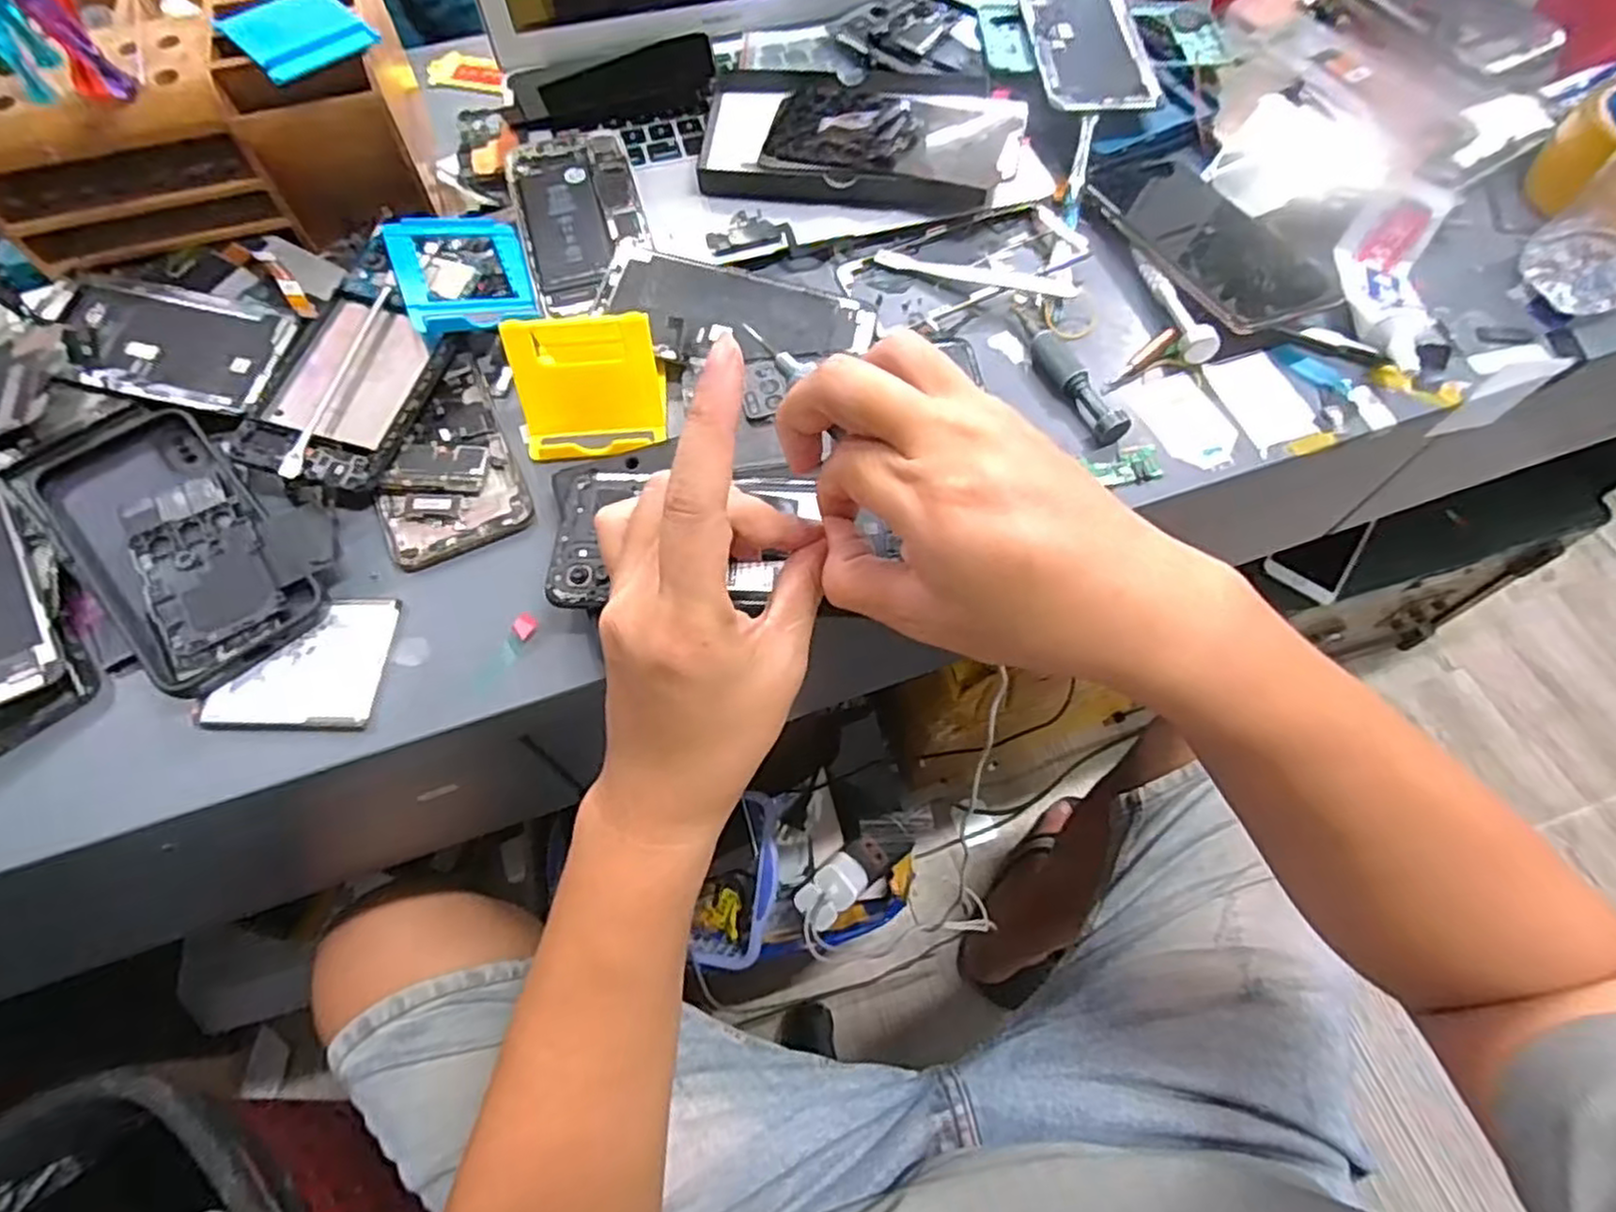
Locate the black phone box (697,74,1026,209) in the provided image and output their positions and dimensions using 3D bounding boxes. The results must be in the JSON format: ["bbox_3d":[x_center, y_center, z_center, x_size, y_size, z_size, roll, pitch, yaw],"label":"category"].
[{"bbox_3d":[0.033,-0.305,0.478,0.194,0.024,0.117,8,63,5],"label":"black phone box"}]

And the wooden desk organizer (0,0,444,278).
[{"bbox_3d":[-0.339,-0.284,0.424,0.211,0.102,0.137,-18,64,-8],"label":"wooden desk organizer"}]

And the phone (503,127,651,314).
[{"bbox_3d":[-0.137,-0.237,0.452,0.073,0.011,0.145,-16,64,-7],"label":"phone"}]

